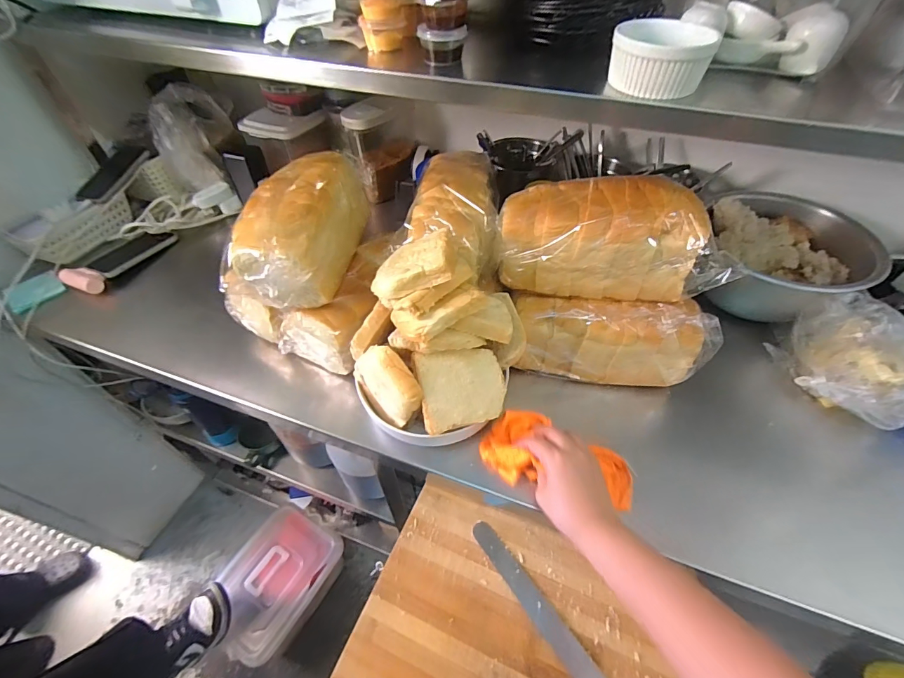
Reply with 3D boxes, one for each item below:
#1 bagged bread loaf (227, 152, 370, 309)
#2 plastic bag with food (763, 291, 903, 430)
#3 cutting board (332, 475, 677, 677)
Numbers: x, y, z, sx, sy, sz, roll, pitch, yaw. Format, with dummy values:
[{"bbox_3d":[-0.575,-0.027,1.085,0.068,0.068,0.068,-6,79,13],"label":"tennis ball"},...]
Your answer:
[{"bbox_3d":[-0.195,-0.151,0.533,0.110,0.112,0.221,7,50,6],"label":"bagged bread loaf"},{"bbox_3d":[0.524,0.028,0.522,0.083,0.112,0.165,-25,54,-20],"label":"plastic bag with food"},{"bbox_3d":[0.079,0.332,0.452,0.349,0.015,0.259,18,52,15],"label":"cutting board"}]

